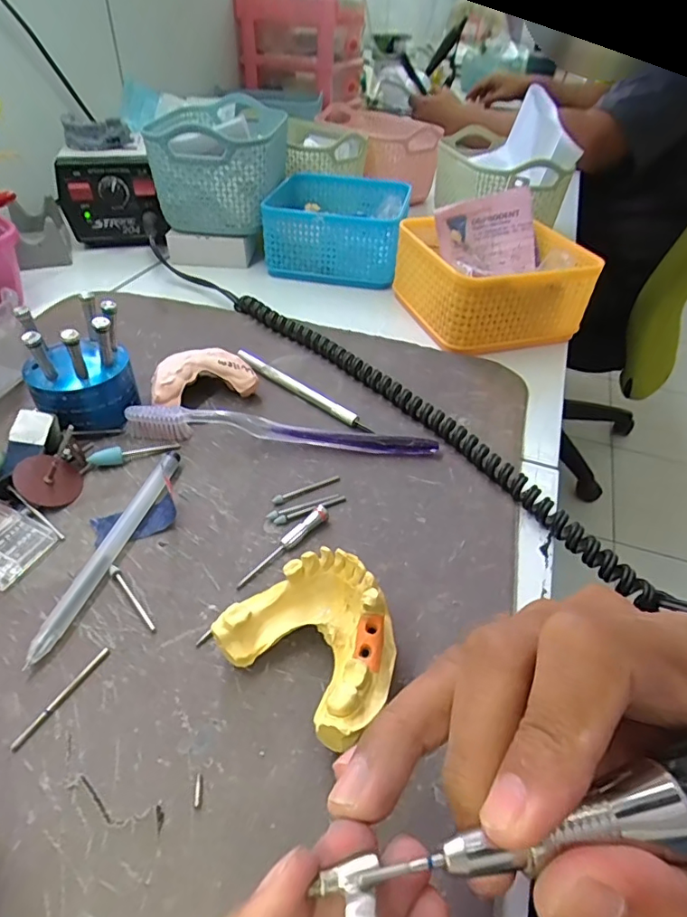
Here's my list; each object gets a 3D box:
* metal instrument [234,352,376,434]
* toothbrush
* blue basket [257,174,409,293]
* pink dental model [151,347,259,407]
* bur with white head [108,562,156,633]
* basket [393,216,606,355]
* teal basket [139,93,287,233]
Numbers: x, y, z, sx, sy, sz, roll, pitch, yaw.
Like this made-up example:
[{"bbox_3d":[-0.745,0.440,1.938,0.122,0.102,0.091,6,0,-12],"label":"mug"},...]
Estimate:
[{"bbox_3d":[-0.030,-0.047,0.357,0.123,0.009,0.004,33,16,28],"label":"metal instrument"},{"bbox_3d":[-0.037,-0.016,0.316,0.185,0.019,0.011,3,42,0],"label":"toothbrush"},{"bbox_3d":[-0.005,-0.236,0.529,0.133,0.057,0.130,10,43,7],"label":"blue basket"},{"bbox_3d":[-0.093,-0.051,0.344,0.065,0.027,0.037,-18,46,-21],"label":"pink dental model"},{"bbox_3d":[-0.095,0.062,0.236,0.004,0.004,0.042,-31,52,-32],"label":"bur with white head"},{"bbox_3d":[0.124,-0.155,0.450,0.127,0.065,0.129,-11,44,-14],"label":"basket"},{"bbox_3d":[-0.115,-0.303,0.531,0.115,0.087,0.185,2,41,-1],"label":"teal basket"}]

